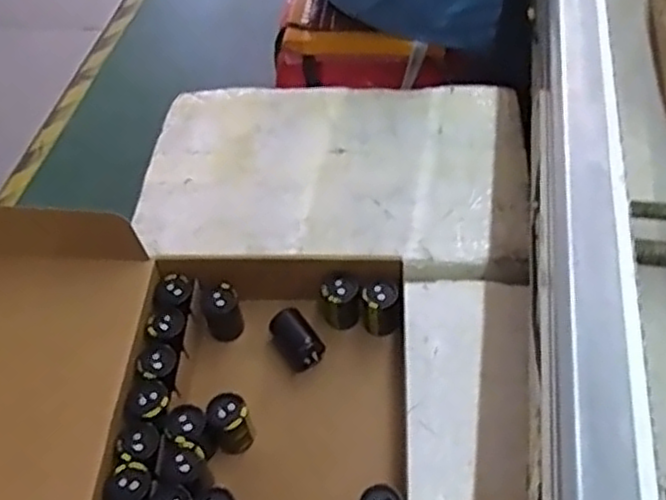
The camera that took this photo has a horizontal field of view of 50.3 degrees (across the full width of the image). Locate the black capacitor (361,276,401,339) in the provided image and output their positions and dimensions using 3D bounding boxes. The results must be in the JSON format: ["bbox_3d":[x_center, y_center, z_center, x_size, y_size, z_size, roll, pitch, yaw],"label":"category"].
[{"bbox_3d":[0.046,0.056,0.678,0.033,0.056,0.030,-2,52,3],"label":"black capacitor"}]

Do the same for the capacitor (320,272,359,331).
[{"bbox_3d":[0.008,0.050,0.686,0.034,0.054,0.028,-4,52,1],"label":"capacitor"}]

